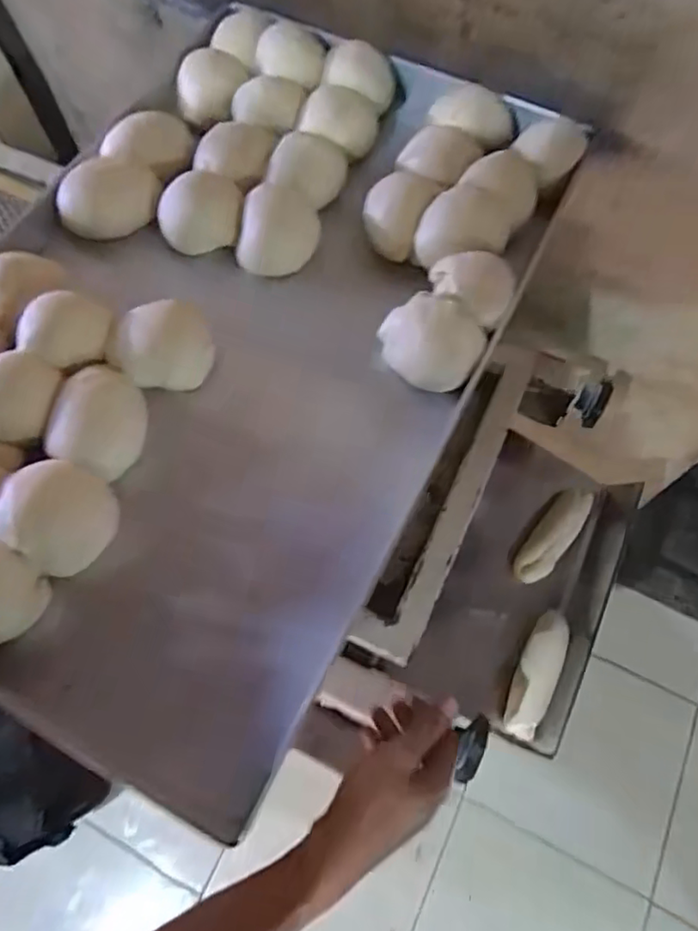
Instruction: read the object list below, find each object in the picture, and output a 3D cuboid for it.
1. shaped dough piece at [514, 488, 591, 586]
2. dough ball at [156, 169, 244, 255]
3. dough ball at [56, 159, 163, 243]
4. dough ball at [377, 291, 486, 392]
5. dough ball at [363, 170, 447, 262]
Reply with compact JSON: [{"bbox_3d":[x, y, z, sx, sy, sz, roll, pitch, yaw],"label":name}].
[{"bbox_3d":[0.281,0.091,0.802,0.047,0.035,0.169,37,72,16],"label":"shaped dough piece"},{"bbox_3d":[-0.143,-0.247,0.565,0.085,0.042,0.069,-3,67,0],"label":"dough ball"},{"bbox_3d":[-0.235,-0.264,0.572,0.100,0.039,0.072,-34,70,-12],"label":"dough ball"},{"bbox_3d":[0.068,-0.109,0.504,0.091,0.047,0.065,21,69,10],"label":"dough ball"},{"bbox_3d":[0.044,-0.241,0.551,0.066,0.047,0.066,0,67,1],"label":"dough ball"}]

